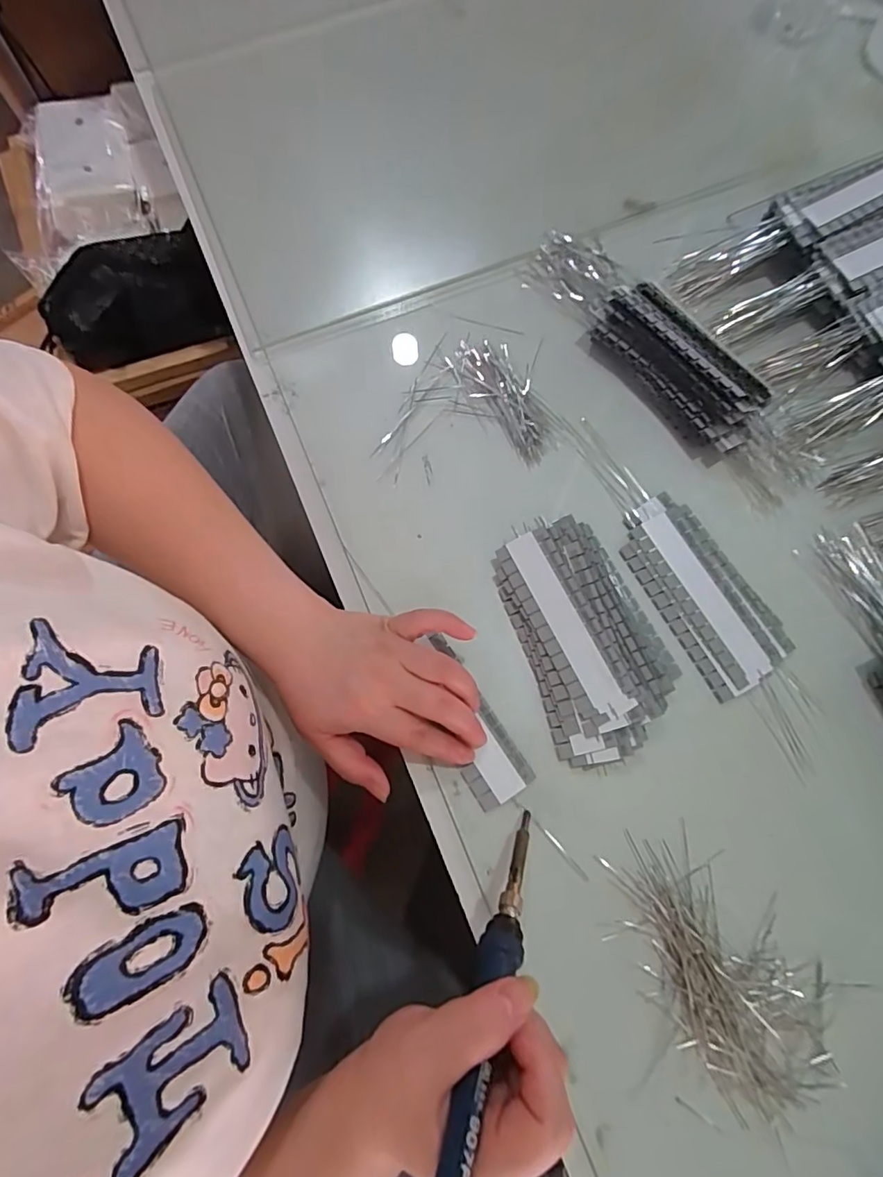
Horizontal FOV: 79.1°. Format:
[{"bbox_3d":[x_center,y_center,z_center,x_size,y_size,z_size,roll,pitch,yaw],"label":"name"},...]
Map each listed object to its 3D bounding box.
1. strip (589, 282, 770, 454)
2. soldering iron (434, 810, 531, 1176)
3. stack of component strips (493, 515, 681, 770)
[{"bbox_3d":[0.184,-0.174,0.413,0.056,0.036,0.152,-35,77,-7],"label":"strip"},{"bbox_3d":[0.021,0.197,0.246,0.020,0.013,0.221,21,34,7],"label":"soldering iron"},{"bbox_3d":[0.102,0.032,0.368,0.092,0.021,0.159,-18,76,-3],"label":"stack of component strips"}]

